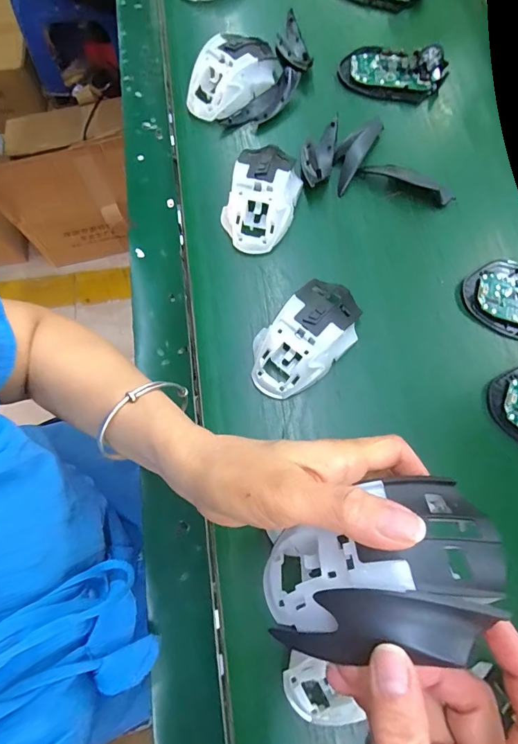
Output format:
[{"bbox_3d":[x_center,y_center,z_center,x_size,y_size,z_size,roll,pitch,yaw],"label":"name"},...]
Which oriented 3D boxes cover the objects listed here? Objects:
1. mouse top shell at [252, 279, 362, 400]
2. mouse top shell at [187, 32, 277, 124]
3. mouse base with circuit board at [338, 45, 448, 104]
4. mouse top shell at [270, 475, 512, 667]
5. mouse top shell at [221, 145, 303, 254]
[{"bbox_3d":[0.042,-0.029,0.335,0.061,0.035,0.112,39,78,10],"label":"mouse top shell"},{"bbox_3d":[-0.030,-0.321,0.417,0.113,0.035,0.064,-42,78,-10],"label":"mouse top shell"},{"bbox_3d":[0.148,-0.333,0.433,0.112,0.029,0.059,18,75,5],"label":"mouse base with circuit board"},{"bbox_3d":[0.054,0.091,0.186,0.113,0.040,0.080,-10,66,13],"label":"mouse top shell"},{"bbox_3d":[0.004,-0.174,0.376,0.068,0.035,0.117,20,75,6],"label":"mouse top shell"}]

